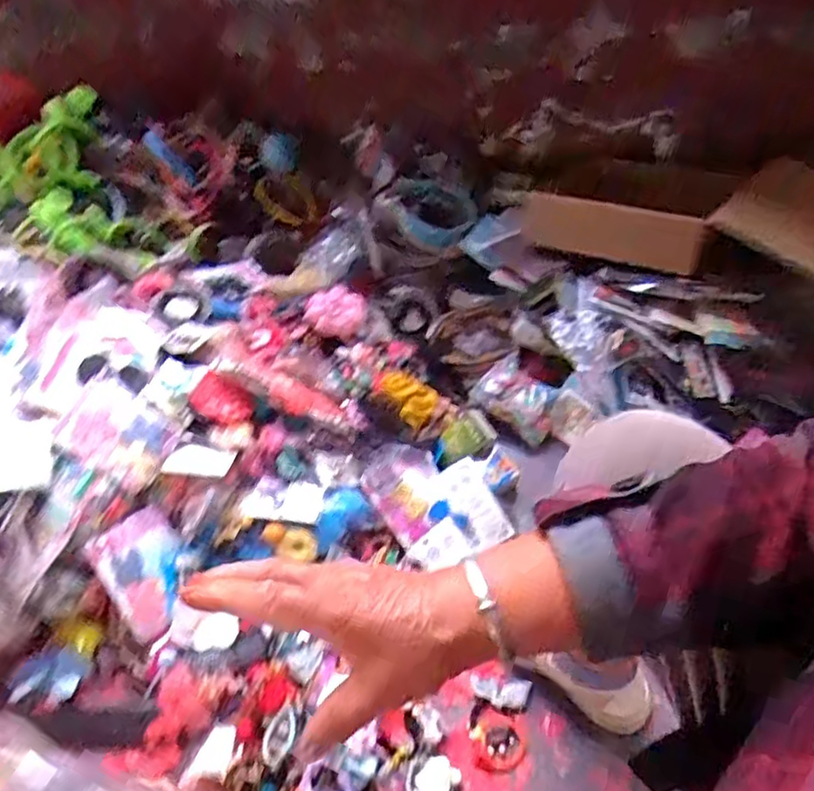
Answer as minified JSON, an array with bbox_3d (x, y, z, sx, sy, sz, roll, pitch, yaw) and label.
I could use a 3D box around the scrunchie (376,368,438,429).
[{"bbox_3d":[-0.002,0.000,0.990,0.055,0.041,0.100,-38,57,-24],"label":"scrunchie"}]

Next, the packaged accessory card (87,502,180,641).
[{"bbox_3d":[-0.330,0.224,0.853,0.099,0.019,0.147,-32,81,-32],"label":"packaged accessory card"}]

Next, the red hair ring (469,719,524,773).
[{"bbox_3d":[0.103,0.400,0.757,0.060,0.004,0.054,15,64,3],"label":"red hair ring"}]

